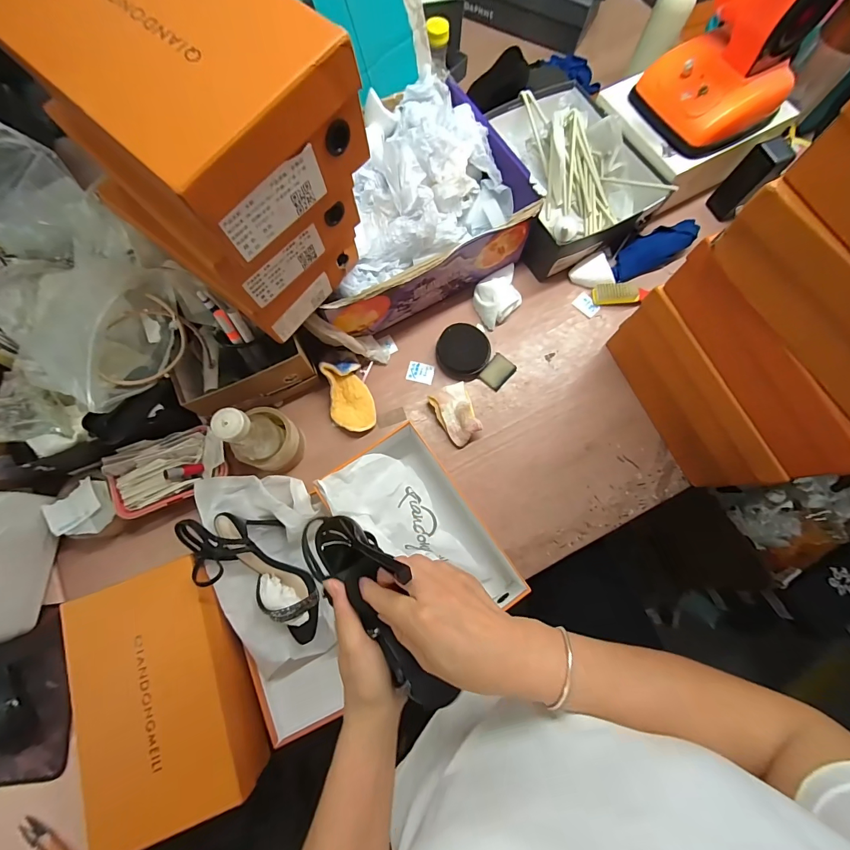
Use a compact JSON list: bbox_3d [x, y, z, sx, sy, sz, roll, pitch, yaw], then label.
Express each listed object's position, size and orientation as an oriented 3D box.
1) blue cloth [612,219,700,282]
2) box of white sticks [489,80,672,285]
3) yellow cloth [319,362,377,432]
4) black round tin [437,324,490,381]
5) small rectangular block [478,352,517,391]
[{"bbox_3d":[0.424,-0.327,0.709,0.163,0.025,0.068,-30,77,9],"label":"blue cloth"},{"bbox_3d":[0.246,-0.466,0.710,0.250,0.108,0.329,-26,77,-7],"label":"box of white sticks"},{"bbox_3d":[-0.125,-0.047,0.634,0.069,0.045,0.115,-12,76,-4],"label":"yellow cloth"},{"bbox_3d":[0.068,-0.129,0.662,0.089,0.031,0.088,0,75,-1],"label":"black round tin"},{"bbox_3d":[0.129,-0.093,0.672,0.045,0.011,0.061,37,78,8],"label":"small rectangular block"}]

